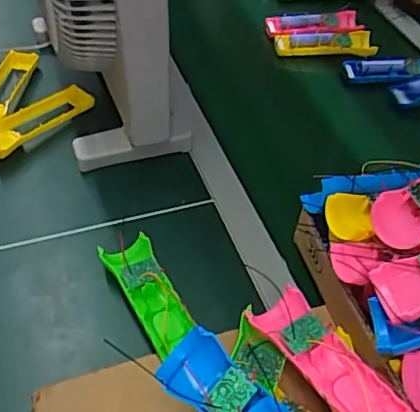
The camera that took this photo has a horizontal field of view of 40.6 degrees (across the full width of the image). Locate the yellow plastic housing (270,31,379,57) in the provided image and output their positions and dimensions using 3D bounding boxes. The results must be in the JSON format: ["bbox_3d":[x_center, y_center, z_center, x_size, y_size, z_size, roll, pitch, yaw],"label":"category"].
[{"bbox_3d":[0.168,-0.237,0.836,0.144,0.036,0.024,4,8,22],"label":"yellow plastic housing"}]

